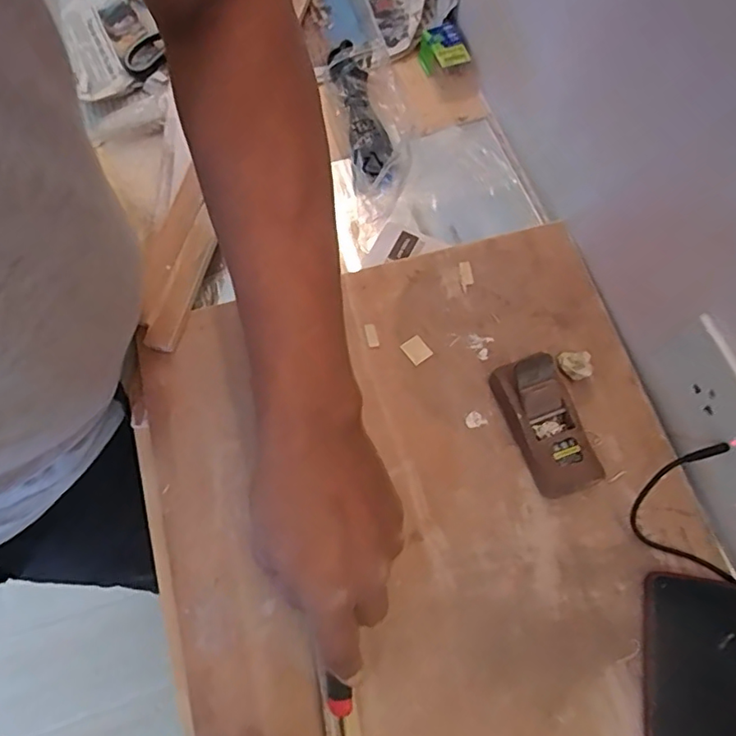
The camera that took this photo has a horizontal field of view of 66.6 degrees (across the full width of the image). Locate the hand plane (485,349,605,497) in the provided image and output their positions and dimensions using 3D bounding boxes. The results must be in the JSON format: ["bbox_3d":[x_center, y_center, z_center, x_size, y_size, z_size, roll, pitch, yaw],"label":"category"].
[{"bbox_3d":[0.136,0.042,0.427,0.047,0.046,0.107,-22,69,-6],"label":"hand plane"}]

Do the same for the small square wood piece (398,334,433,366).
[{"bbox_3d":[0.040,-0.015,0.471,0.019,0.004,0.023,-35,71,-11],"label":"small square wood piece"}]

